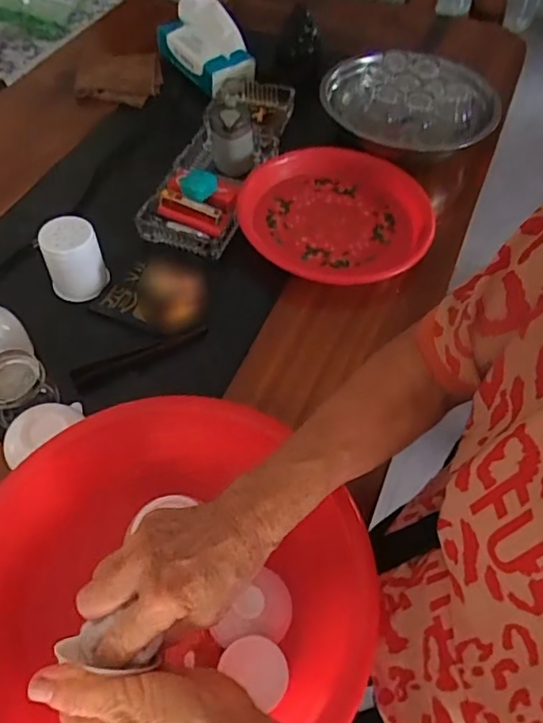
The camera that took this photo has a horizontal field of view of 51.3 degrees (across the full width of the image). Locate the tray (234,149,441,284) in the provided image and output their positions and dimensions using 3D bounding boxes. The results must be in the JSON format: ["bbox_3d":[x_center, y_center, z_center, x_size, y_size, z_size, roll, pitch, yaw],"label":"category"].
[{"bbox_3d":[0.086,-0.190,0.753,0.255,0.041,0.232,5,55,0],"label":"tray"}]

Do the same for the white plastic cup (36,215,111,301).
[{"bbox_3d":[-0.238,-0.125,0.678,0.064,0.074,0.056,-20,58,-16],"label":"white plastic cup"}]

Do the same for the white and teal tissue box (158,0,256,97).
[{"bbox_3d":[-0.113,-0.533,0.959,0.118,0.096,0.156,-27,61,-20],"label":"white and teal tissue box"}]

